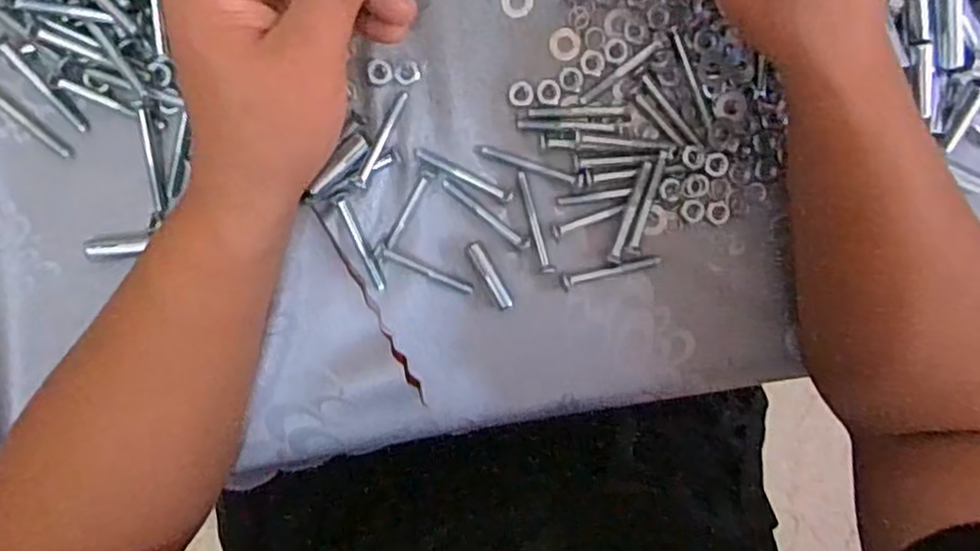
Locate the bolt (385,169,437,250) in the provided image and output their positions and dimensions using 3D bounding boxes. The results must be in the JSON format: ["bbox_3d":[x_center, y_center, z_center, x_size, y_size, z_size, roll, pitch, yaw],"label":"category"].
[{"bbox_3d":[-0.043,-0.035,0.377,0.007,0.004,0.045,31,95,-7],"label":"bolt"}]

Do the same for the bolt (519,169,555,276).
[{"bbox_3d":[0.023,-0.028,0.381,0.007,0.004,0.055,-18,99,-1],"label":"bolt"}]

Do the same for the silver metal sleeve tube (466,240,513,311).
[{"bbox_3d":[0.000,0.001,0.383,0.008,0.007,0.040,-28,99,1],"label":"silver metal sleeve tube"}]

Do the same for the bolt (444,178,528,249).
[{"bbox_3d":[-0.002,-0.032,0.380,0.056,0.004,0.007,35,95,-8],"label":"bolt"}]

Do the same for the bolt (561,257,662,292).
[{"bbox_3d":[0.066,-0.002,0.388,0.055,0.006,0.008,-13,99,-2],"label":"bolt"}]

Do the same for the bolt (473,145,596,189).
[{"bbox_3d":[0.024,-0.059,0.377,0.062,0.005,0.009,17,97,-6],"label":"bolt"}]

